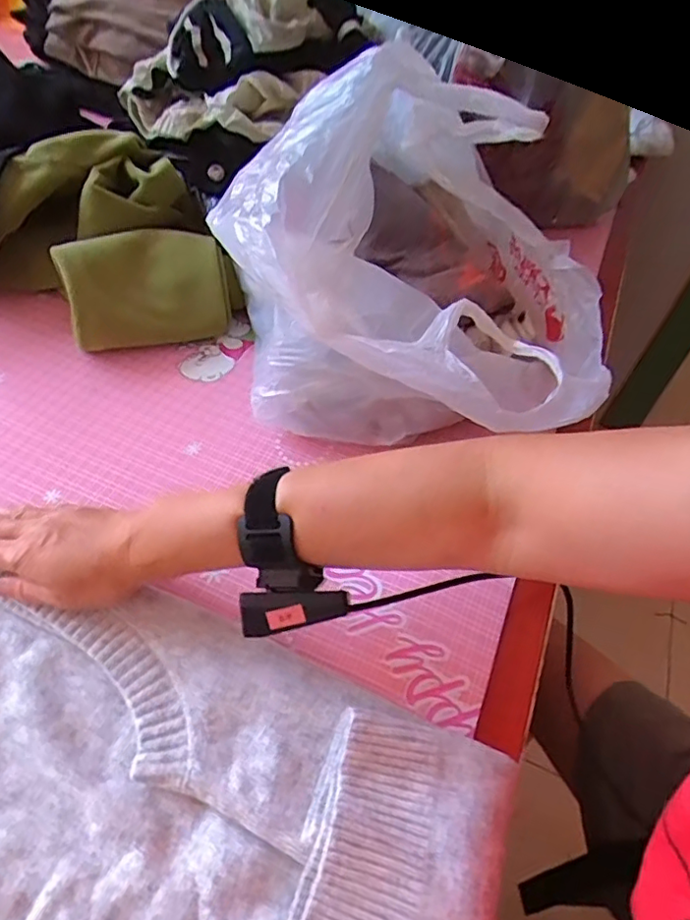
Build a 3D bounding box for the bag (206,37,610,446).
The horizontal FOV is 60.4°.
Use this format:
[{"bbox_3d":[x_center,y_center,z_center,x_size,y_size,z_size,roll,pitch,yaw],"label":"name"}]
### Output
[{"bbox_3d":[0.066,-0.149,0.512,0.289,0.265,0.305,-19,54,-21],"label":"bag"}]

